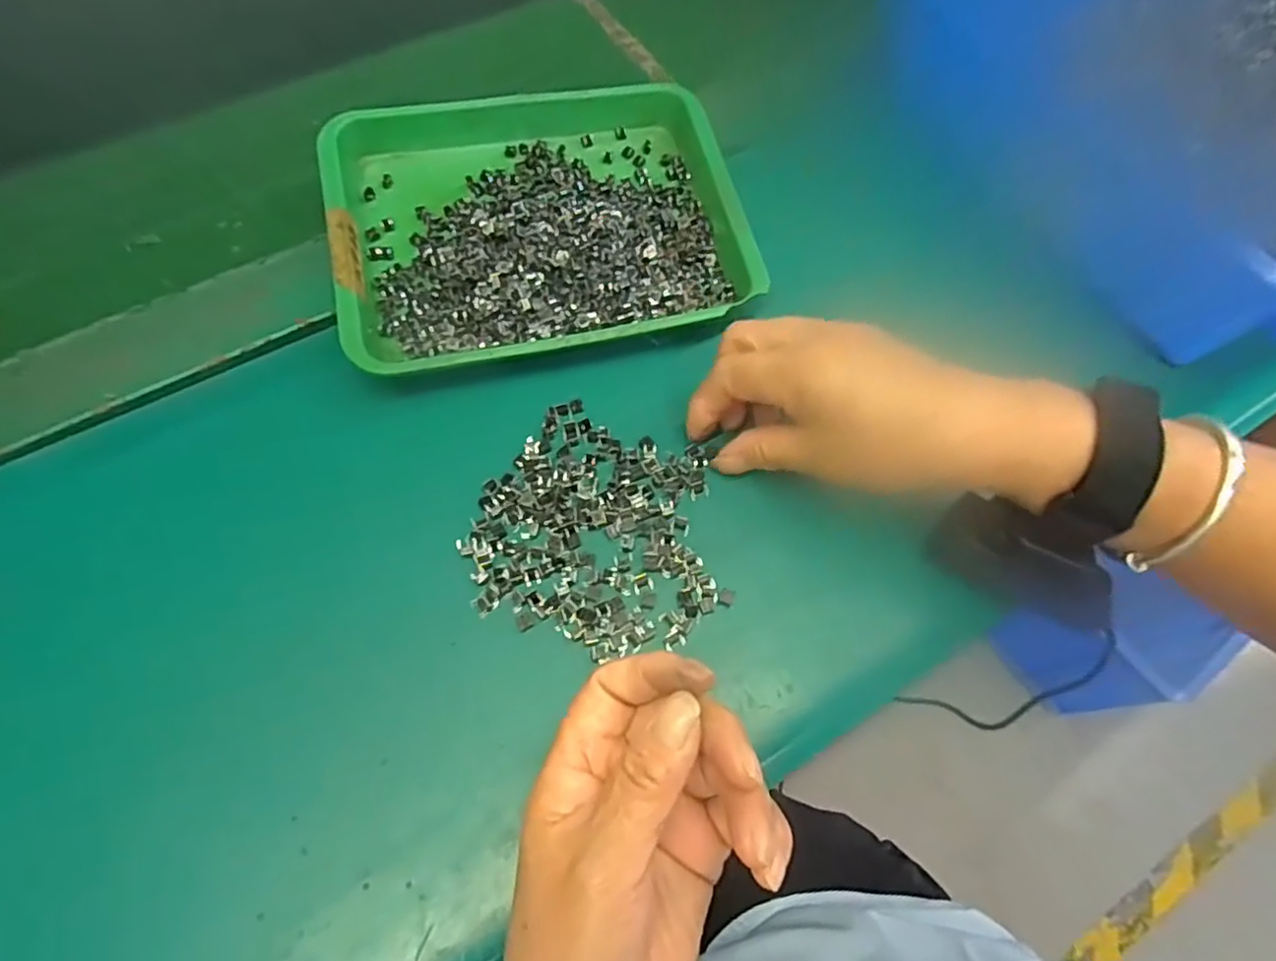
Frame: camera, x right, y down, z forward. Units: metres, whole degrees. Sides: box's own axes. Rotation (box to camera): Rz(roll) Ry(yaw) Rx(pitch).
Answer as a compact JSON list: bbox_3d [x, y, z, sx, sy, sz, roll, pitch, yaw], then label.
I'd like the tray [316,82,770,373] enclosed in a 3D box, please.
[{"bbox_3d":[-0.053,-0.146,0.367,0.212,0.032,0.171,-12,66,-8],"label":"tray"}]

